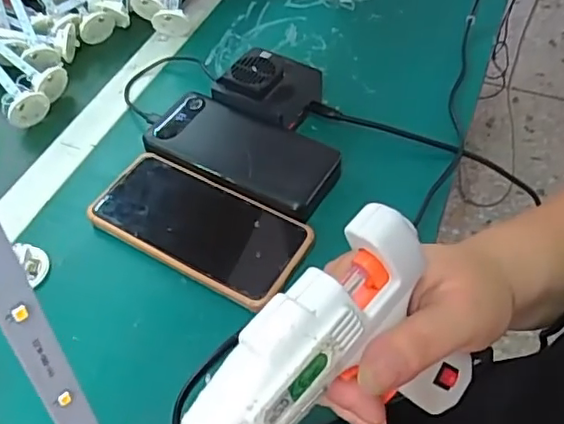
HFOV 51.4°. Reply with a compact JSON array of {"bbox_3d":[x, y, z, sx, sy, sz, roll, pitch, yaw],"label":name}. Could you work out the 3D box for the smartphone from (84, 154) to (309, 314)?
[{"bbox_3d":[-0.063,0.012,0.452,0.164,0.019,0.079,23,55,19],"label":"smartphone"}]

